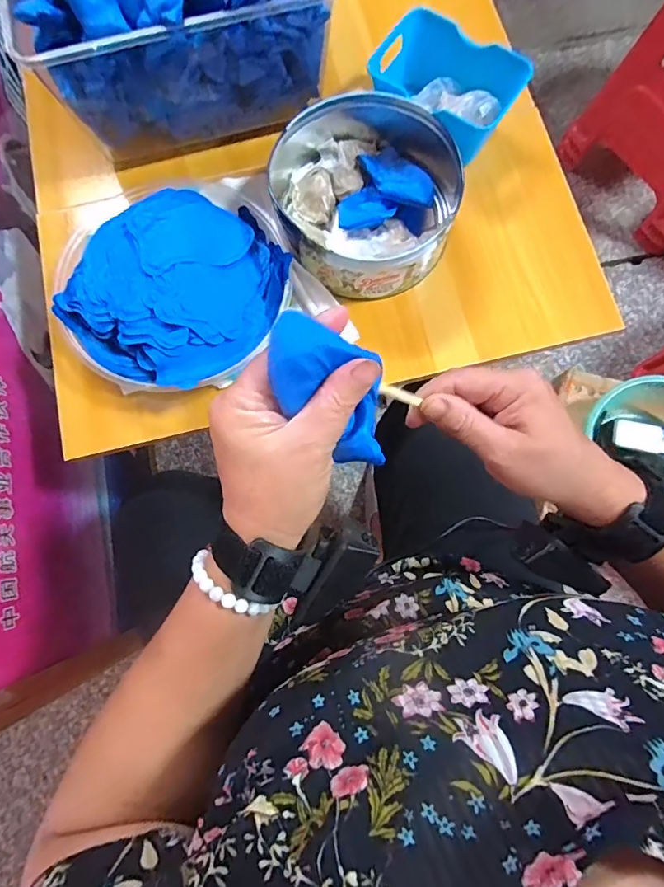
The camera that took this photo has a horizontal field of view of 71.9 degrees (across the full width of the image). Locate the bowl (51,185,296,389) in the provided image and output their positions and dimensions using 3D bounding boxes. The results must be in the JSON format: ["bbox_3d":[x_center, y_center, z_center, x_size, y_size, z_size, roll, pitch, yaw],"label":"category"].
[{"bbox_3d":[-0.153,-0.157,0.464,0.226,0.053,0.201,-33,80,-5],"label":"bowl"}]

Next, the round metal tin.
[{"bbox_3d":[0.039,-0.273,0.489,0.185,0.069,0.225,-14,79,-1],"label":"round metal tin"}]

